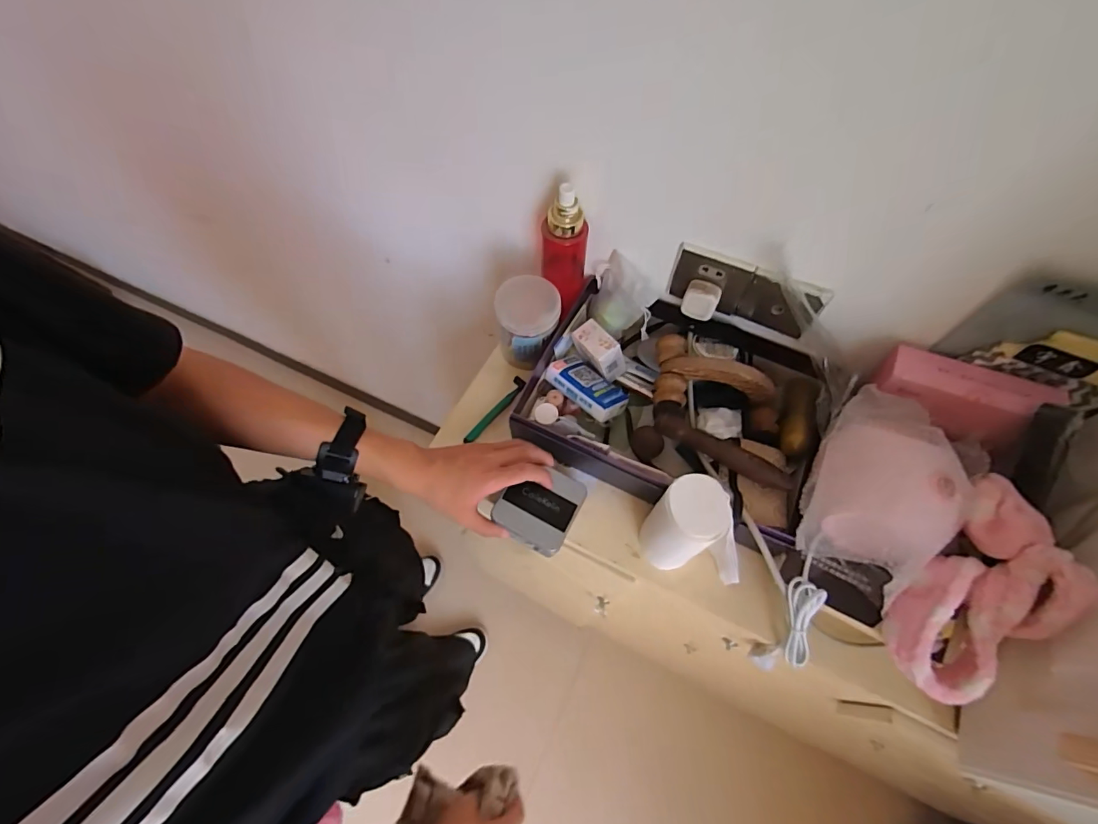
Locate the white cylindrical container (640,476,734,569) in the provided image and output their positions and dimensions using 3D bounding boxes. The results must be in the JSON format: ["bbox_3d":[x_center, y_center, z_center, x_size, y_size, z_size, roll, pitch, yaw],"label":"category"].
[{"bbox_3d":[0.136,0.119,0.497,0.060,0.139,0.063,0,63,0],"label":"white cylindrical container"}]

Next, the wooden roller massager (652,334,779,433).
[{"bbox_3d":[0.211,-0.035,0.580,0.166,0.058,0.091,20,64,-5],"label":"wooden roller massager"}]

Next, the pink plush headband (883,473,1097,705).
[{"bbox_3d":[0.392,0.164,0.427,0.112,0.071,0.196,38,69,18],"label":"pink plush headband"}]

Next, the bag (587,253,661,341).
[{"bbox_3d":[0.097,-0.150,0.632,0.080,0.093,0.062,10,63,5],"label":"bag"}]

